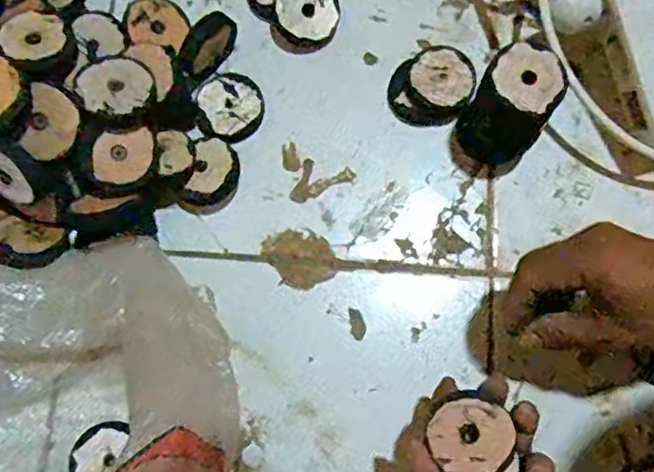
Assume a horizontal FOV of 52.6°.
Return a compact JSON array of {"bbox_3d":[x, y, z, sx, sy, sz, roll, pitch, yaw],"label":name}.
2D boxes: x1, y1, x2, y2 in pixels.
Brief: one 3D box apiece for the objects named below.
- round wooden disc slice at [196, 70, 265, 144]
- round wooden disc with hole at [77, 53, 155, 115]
[{"bbox_3d":[-0.072,-0.098,0.500,0.047,0.013,0.053,-33,80,-6],"label":"round wooden disc slice"},{"bbox_3d":[-0.137,-0.097,0.427,0.048,0.007,0.048,4,59,-7],"label":"round wooden disc with hole"}]

